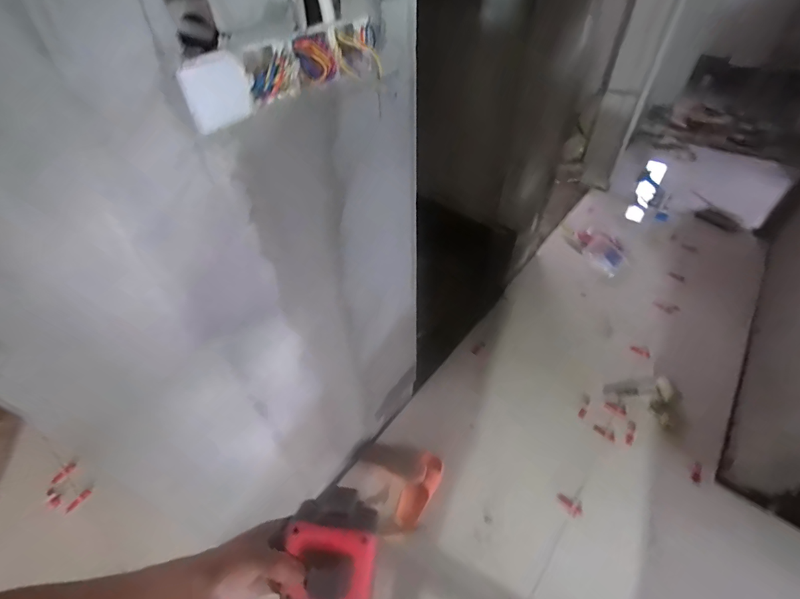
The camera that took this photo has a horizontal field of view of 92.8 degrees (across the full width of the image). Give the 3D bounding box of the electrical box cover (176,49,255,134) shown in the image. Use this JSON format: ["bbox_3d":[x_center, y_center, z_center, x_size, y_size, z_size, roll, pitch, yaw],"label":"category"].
[{"bbox_3d":[-0.237,-0.273,0.500,0.006,0.082,0.096,24,51,23],"label":"electrical box cover"}]

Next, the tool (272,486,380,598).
[{"bbox_3d":[-0.082,0.296,0.442,0.110,0.085,0.156,5,84,-2],"label":"tool"}]

